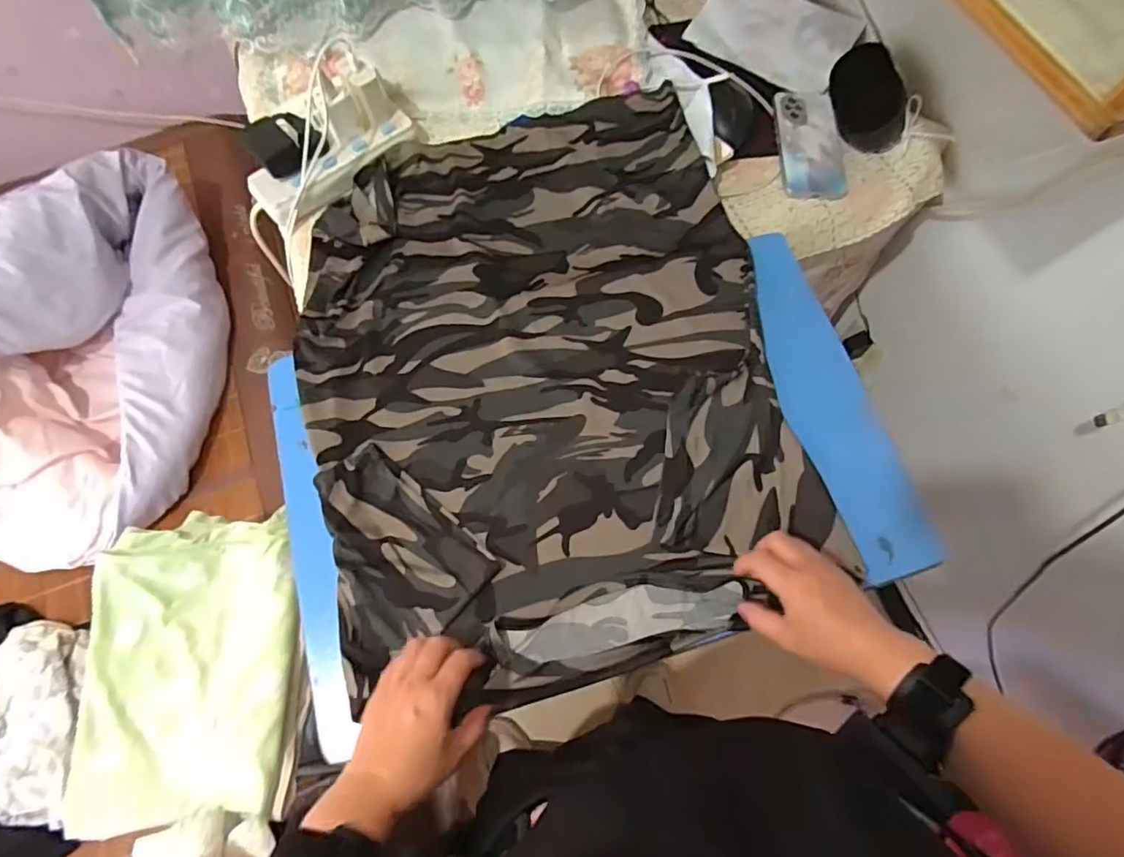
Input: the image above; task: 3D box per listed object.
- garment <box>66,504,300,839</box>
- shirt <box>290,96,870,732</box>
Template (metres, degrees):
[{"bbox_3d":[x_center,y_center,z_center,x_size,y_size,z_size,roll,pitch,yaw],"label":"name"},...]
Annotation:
[{"bbox_3d":[-0.422,0.258,0.652,0.226,0.044,0.334,-6,69,-2],"label":"garment"},{"bbox_3d":[-0.022,-0.086,0.621,0.480,0.031,0.643,-10,70,-4],"label":"shirt"}]

